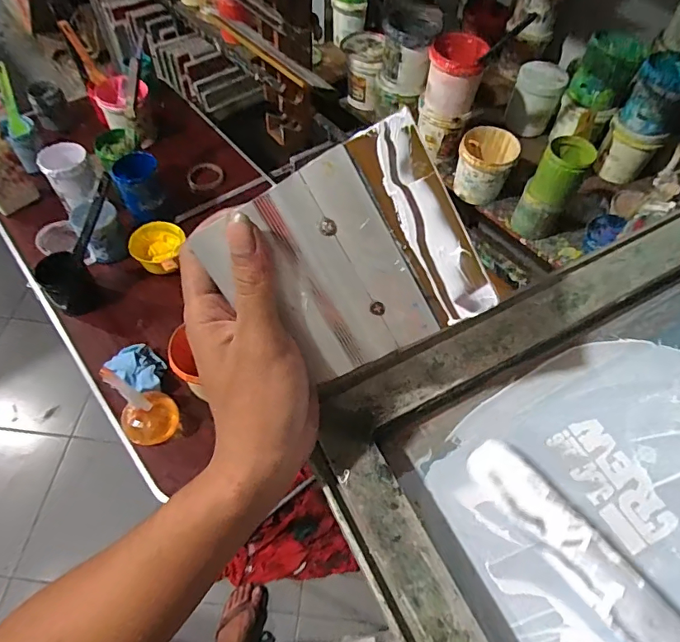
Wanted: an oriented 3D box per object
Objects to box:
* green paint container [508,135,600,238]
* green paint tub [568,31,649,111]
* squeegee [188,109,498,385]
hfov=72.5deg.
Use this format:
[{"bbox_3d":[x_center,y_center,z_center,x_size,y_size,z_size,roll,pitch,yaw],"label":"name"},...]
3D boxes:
[{"bbox_3d":[0.428,-0.266,0.943,0.092,0.207,0.095,32,60,15],"label":"green paint container"},{"bbox_3d":[0.595,-0.566,1.036,0.120,0.098,0.127,28,59,13],"label":"green paint tub"},{"bbox_3d":[0.003,-0.025,0.228,0.115,0.102,0.011,-27,19,15],"label":"squeegee"}]

